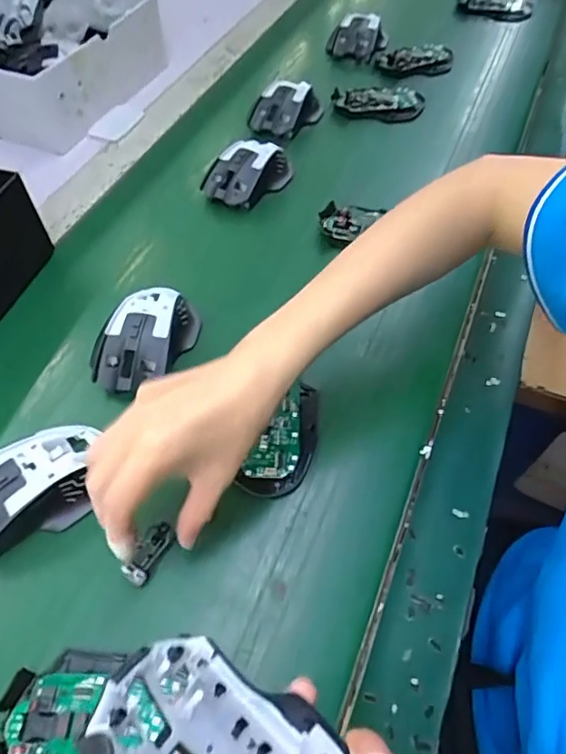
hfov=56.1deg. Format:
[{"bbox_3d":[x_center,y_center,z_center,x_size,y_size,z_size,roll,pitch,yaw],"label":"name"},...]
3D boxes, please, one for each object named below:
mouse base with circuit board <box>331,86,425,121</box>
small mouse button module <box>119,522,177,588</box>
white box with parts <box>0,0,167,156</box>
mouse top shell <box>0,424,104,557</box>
[{"bbox_3d":[0.119,-0.347,0.665,0.113,0.021,0.054,-2,55,-1],"label":"mouse base with circuit board"},{"bbox_3d":[-0.088,0.115,0.349,0.015,0.010,0.041,26,68,17],"label":"small mouse button module"},{"bbox_3d":[-0.300,-0.412,0.682,0.210,0.096,0.244,20,58,14],"label":"white box with parts"},{"bbox_3d":[-0.178,0.075,0.369,0.115,0.037,0.070,-26,59,-17],"label":"mouse top shell"}]

